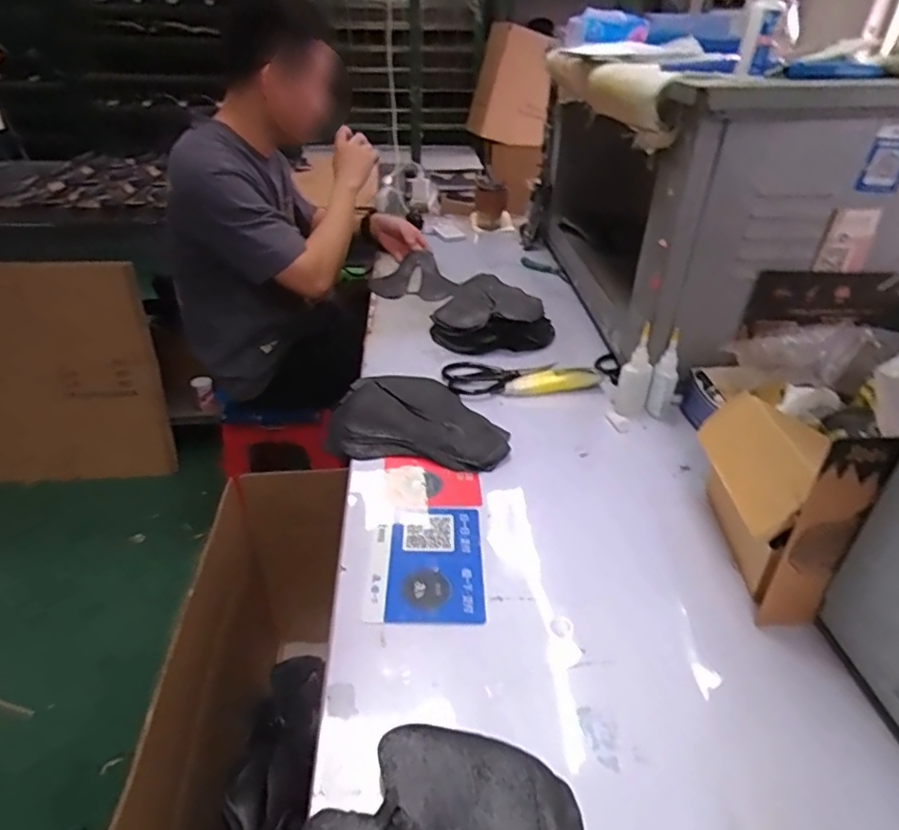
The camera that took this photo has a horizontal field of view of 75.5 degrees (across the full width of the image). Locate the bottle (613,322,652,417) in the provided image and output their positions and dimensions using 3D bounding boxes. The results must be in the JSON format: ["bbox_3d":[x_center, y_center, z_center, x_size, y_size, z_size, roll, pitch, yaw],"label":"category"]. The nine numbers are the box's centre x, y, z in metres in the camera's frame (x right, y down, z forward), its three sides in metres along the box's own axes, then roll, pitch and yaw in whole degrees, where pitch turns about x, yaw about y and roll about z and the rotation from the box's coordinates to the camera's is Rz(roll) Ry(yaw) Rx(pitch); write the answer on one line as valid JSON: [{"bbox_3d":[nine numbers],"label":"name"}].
[{"bbox_3d":[0.266,-0.061,0.834,0.046,0.123,0.034,12,35,17],"label":"bottle"}]

